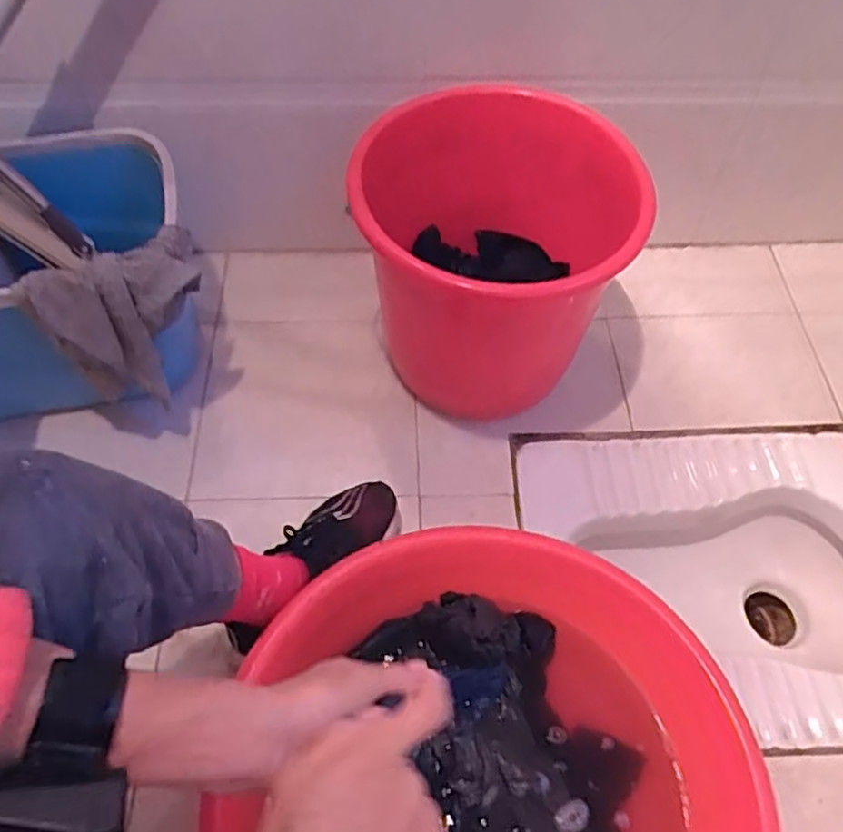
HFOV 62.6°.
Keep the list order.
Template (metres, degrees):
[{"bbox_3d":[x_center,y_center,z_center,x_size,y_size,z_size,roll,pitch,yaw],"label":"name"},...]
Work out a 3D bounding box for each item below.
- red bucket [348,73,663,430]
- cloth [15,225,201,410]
[{"bbox_3d":[0.097,-0.186,0.909,0.326,0.356,0.341,0,56,0],"label":"red bucket"},{"bbox_3d":[-0.330,-0.113,0.804,0.185,0.167,0.088,-37,63,-22],"label":"cloth"}]

